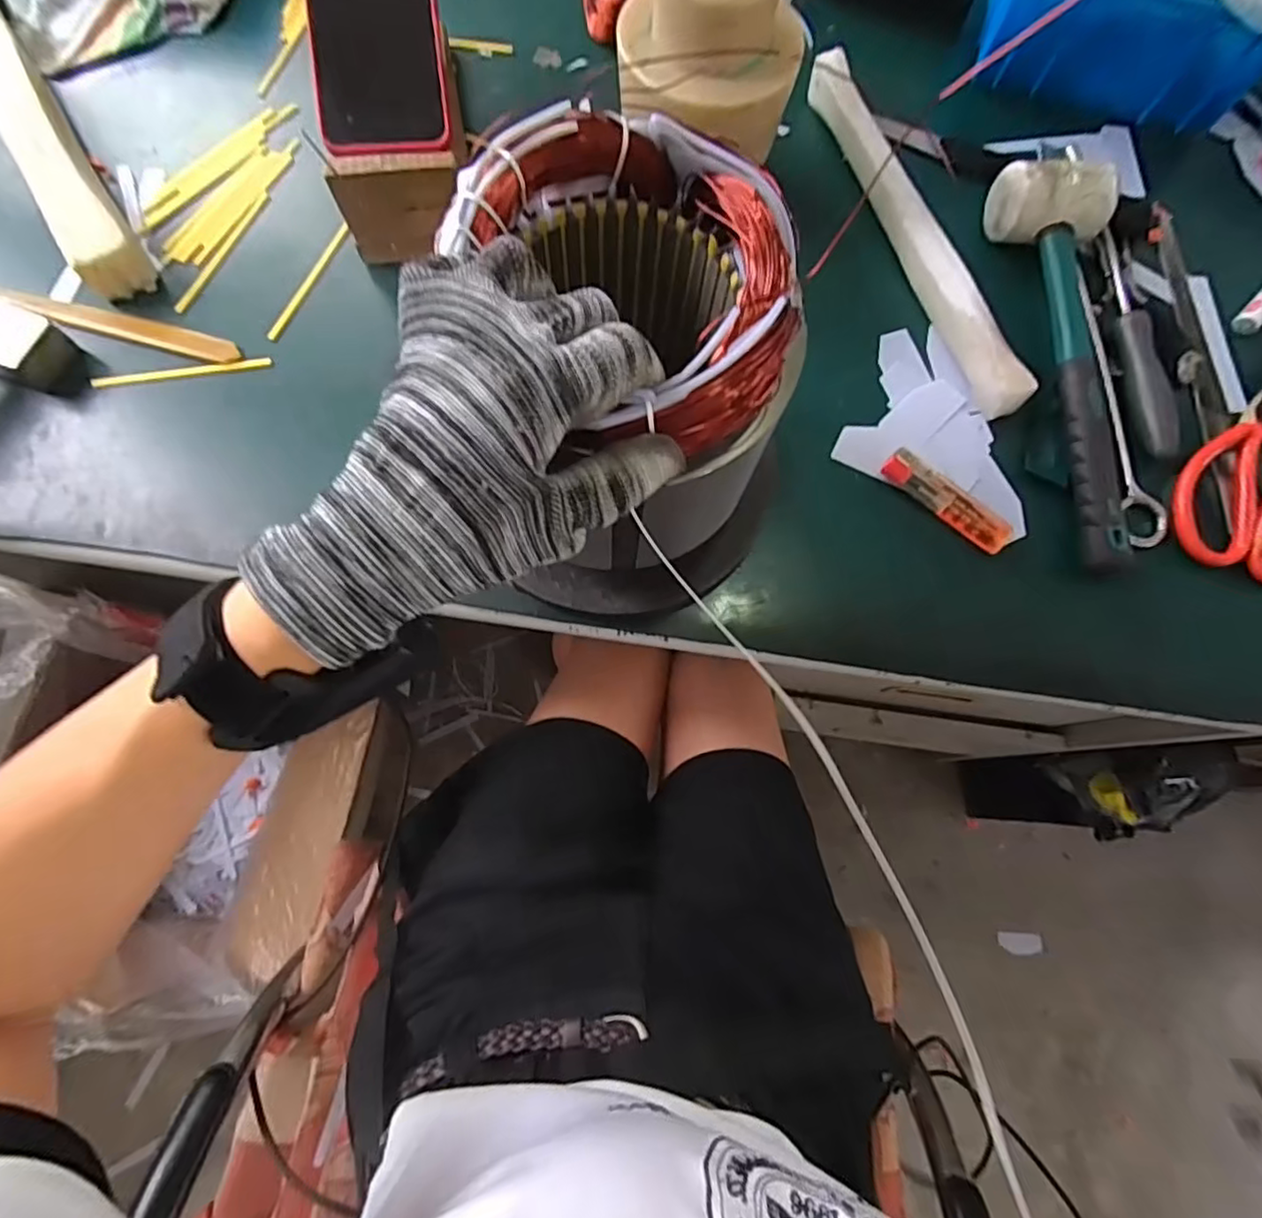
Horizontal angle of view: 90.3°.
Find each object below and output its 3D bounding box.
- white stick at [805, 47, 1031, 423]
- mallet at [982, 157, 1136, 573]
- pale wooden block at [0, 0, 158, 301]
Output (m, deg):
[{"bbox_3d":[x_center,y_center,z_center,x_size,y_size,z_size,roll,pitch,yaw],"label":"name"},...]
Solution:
[{"bbox_3d":[0.192,-0.263,0.433,0.022,0.030,0.296,-18,76,-6],"label":"white stick"},{"bbox_3d":[0.295,-0.164,0.399,0.063,0.043,0.276,-5,74,-1],"label":"mallet"},{"bbox_3d":[-0.424,-0.355,0.441,0.037,0.031,0.343,-32,78,-9],"label":"pale wooden block"}]

